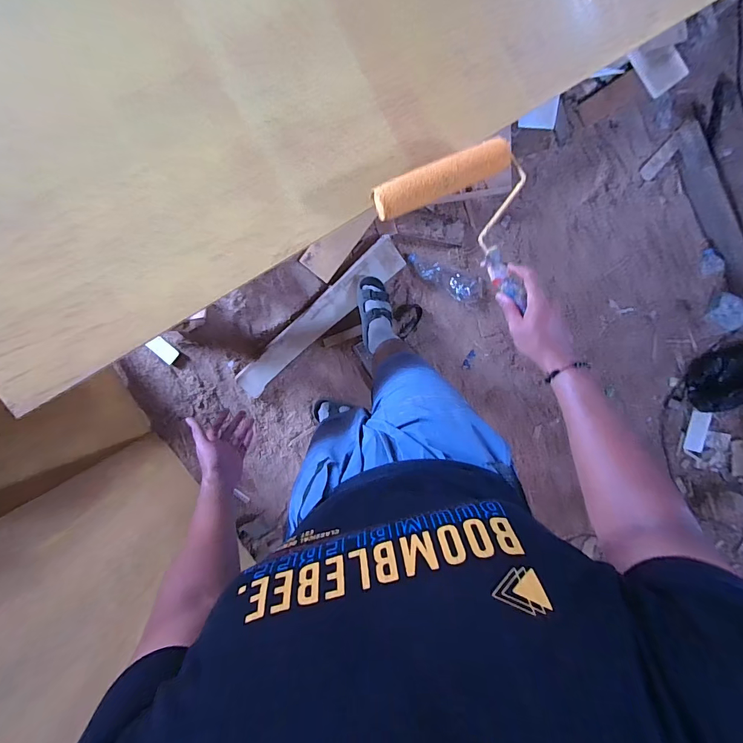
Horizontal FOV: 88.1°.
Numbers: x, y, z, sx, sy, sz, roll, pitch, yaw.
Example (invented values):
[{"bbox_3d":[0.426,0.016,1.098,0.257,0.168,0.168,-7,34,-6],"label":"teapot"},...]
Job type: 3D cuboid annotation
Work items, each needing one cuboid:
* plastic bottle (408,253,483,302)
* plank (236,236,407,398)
[{"bbox_3d":[0.286,-0.363,1.475,0.314,0.069,0.112,23,91,-8],"label":"plastic bottle"},{"bbox_3d":[-0.193,-0.198,1.420,0.756,0.029,0.122,-41,105,1],"label":"plank"}]

